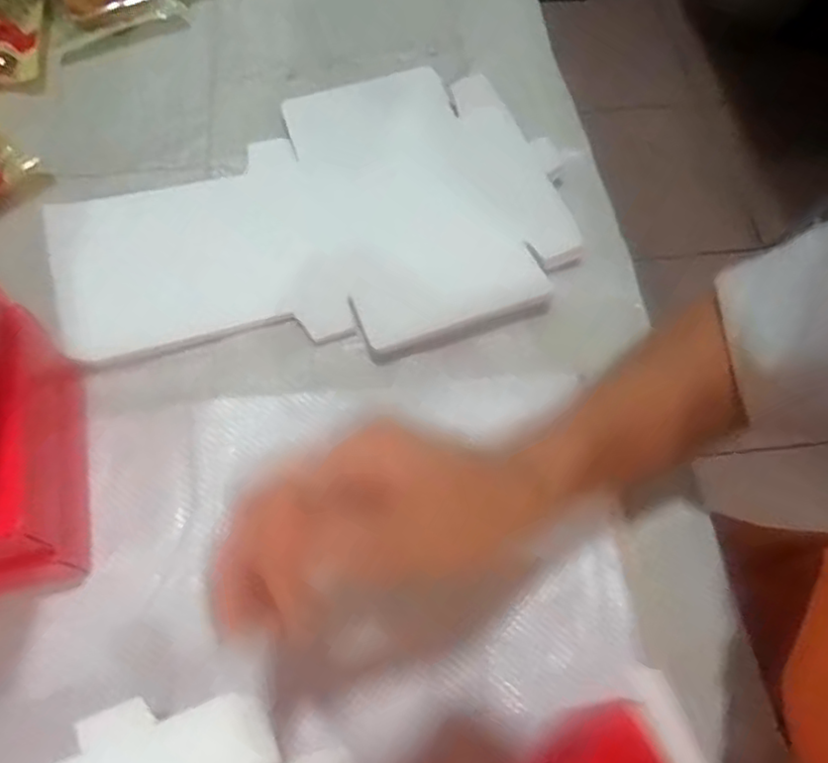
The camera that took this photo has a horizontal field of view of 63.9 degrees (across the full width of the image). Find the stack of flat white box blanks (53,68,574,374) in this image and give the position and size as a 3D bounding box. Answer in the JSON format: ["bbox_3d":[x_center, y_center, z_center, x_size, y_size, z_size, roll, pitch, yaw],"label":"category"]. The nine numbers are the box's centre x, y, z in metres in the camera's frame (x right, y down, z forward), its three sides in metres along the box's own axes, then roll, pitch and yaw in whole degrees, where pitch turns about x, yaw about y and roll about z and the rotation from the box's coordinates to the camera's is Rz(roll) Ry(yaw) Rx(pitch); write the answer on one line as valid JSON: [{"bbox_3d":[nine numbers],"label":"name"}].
[{"bbox_3d":[-0.067,-0.114,0.468,0.349,0.016,0.231,-14,64,-8],"label":"stack of flat white box blanks"}]

